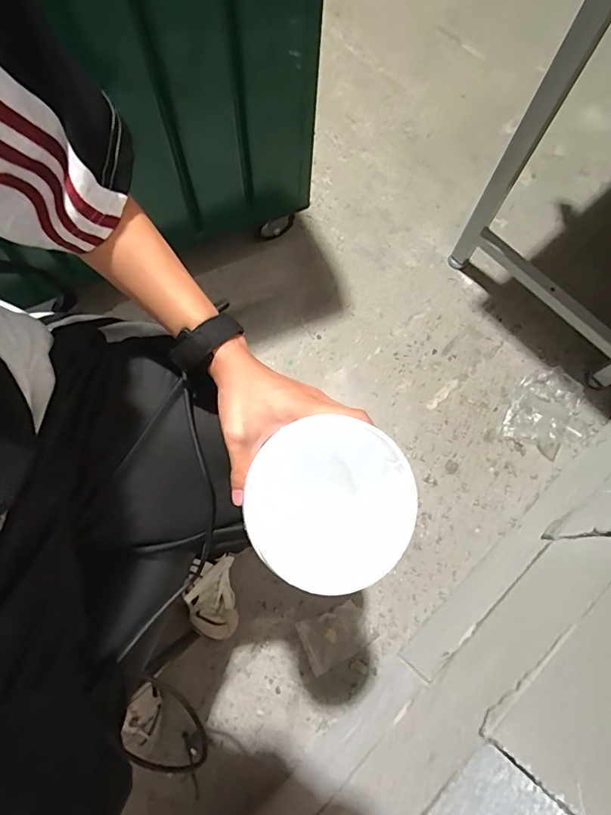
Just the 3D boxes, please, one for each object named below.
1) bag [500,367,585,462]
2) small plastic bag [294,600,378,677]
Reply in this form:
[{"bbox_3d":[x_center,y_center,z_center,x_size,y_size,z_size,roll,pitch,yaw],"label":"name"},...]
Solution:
[{"bbox_3d":[0.534,0.004,0.977,0.146,0.023,0.190,29,77,6],"label":"bag"},{"bbox_3d":[0.061,0.439,0.849,0.129,0.021,0.091,-22,78,-7],"label":"small plastic bag"}]

